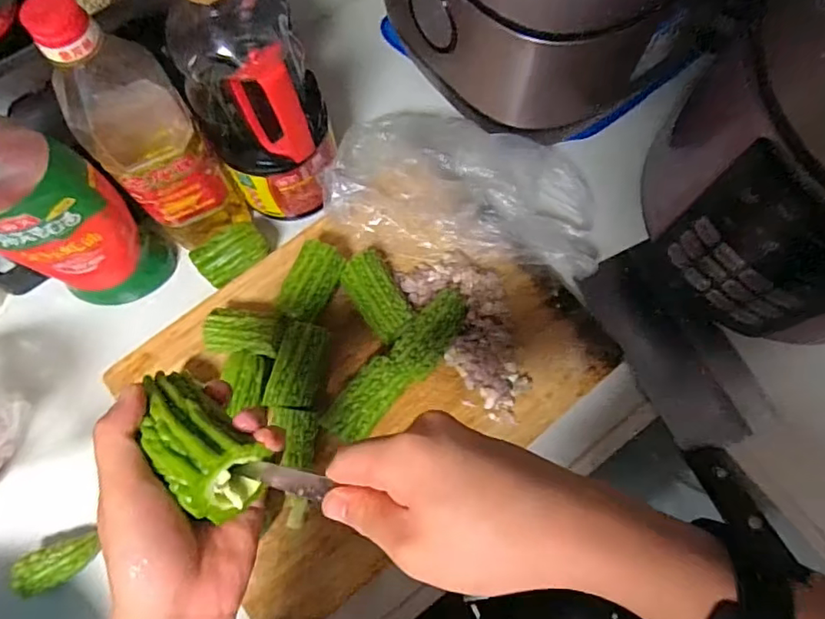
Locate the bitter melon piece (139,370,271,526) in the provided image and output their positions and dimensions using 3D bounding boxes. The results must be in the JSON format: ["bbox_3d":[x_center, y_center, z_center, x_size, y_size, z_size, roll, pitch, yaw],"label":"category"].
[{"bbox_3d":[-0.105,0.059,0.272,0.038,0.037,0.080,-38,63,-10],"label":"bitter melon piece"}]

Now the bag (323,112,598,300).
[{"bbox_3d":[0.052,-0.103,0.510,0.248,0.080,0.126,8,73,3],"label":"bag"}]

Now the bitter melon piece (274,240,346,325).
[{"bbox_3d":[-0.086,-0.019,0.483,0.039,0.039,0.070,19,74,7],"label":"bitter melon piece"}]

